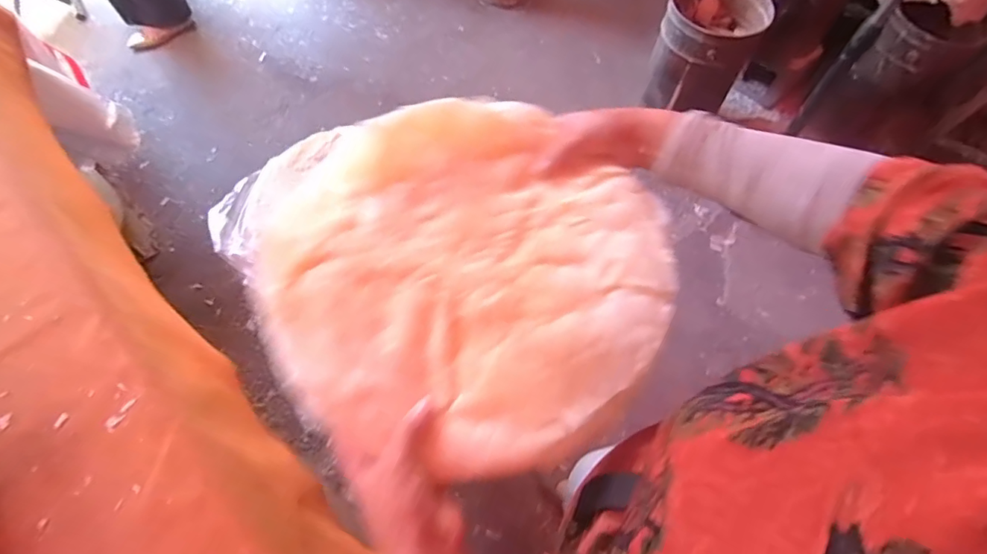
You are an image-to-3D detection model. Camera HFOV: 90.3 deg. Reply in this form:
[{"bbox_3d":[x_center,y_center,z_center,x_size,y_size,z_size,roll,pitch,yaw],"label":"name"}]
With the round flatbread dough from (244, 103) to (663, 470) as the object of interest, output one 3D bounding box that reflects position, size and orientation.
[{"bbox_3d":[-0.021,-0.014,0.444,0.350,0.031,0.341,-8,66,-5],"label":"round flatbread dough"}]

